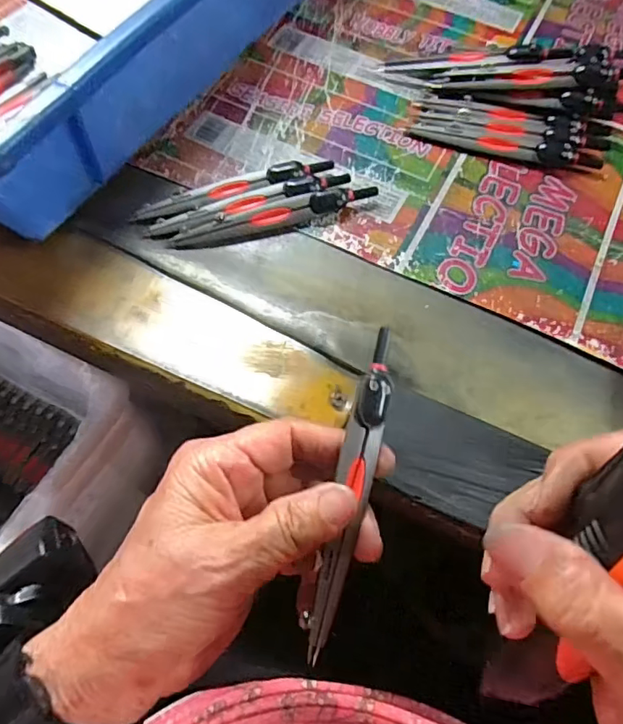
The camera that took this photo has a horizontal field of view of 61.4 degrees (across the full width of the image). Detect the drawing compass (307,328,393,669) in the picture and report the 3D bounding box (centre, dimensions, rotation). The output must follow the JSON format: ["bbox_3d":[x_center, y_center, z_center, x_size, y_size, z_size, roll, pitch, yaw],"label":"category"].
[{"bbox_3d":[0.017,0.049,0.208,0.014,0.007,0.128,13,79,3],"label":"drawing compass"}]

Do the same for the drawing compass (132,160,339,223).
[{"bbox_3d":[-0.047,-0.109,0.325,0.126,0.010,0.021,-20,67,-12],"label":"drawing compass"}]

